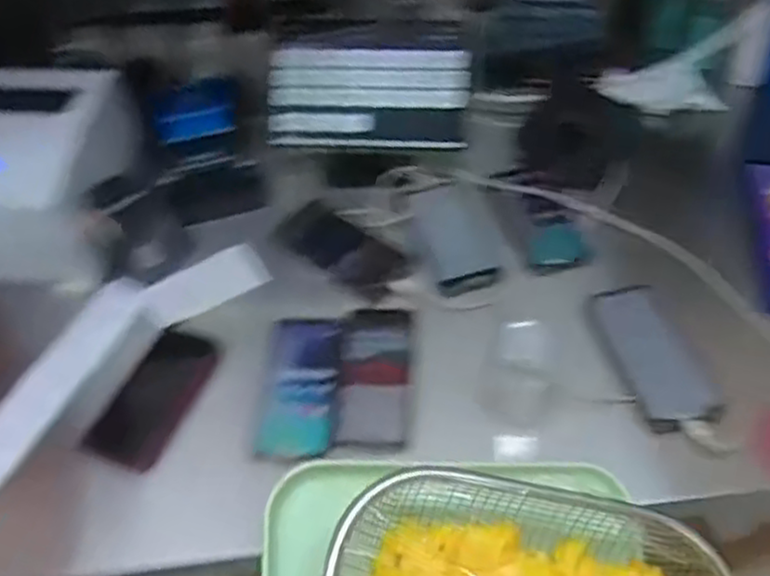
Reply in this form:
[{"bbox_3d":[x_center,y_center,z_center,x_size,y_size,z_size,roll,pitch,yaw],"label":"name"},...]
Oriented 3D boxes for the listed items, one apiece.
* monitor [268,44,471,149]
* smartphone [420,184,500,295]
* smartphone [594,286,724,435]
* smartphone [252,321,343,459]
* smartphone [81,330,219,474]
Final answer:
[{"bbox_3d":[-0.021,-0.247,0.962,0.251,0.129,0.021,2,3,4],"label":"monitor"},{"bbox_3d":[0.090,-0.063,0.916,0.080,0.015,0.168,-4,52,-3],"label":"smartphone"},{"bbox_3d":[0.280,0.068,0.781,0.073,0.013,0.170,-21,56,8],"label":"smartphone"},{"bbox_3d":[-0.086,0.100,0.779,0.073,0.012,0.162,7,52,-4],"label":"smartphone"},{"bbox_3d":[-0.244,0.117,0.796,0.072,0.010,0.151,29,67,-1],"label":"smartphone"}]

